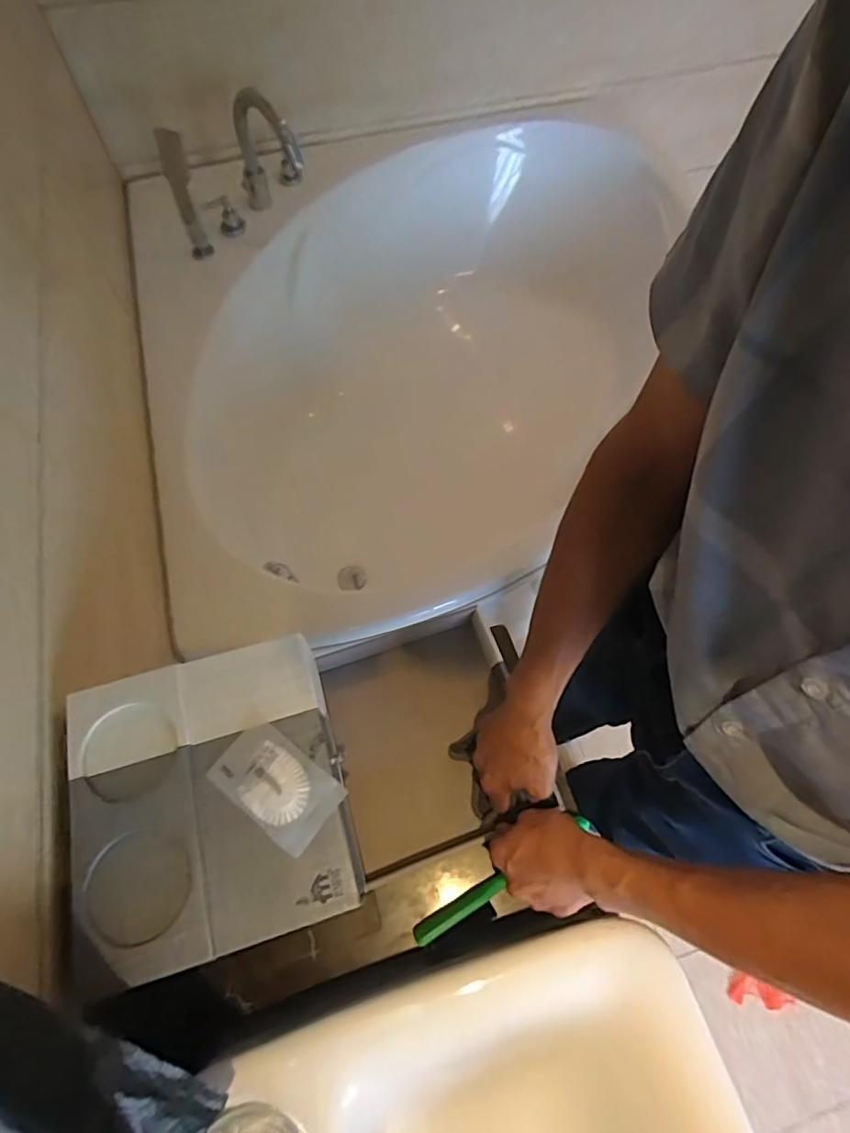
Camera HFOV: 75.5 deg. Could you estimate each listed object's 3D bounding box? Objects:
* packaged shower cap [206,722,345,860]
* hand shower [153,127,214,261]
[{"bbox_3d":[-0.134,0.194,0.491,0.111,0.006,0.066,34,69,15],"label":"packaged shower cap"},{"bbox_3d":[-0.511,-0.787,1.178,0.062,0.231,0.070,-20,66,-9],"label":"hand shower"}]

